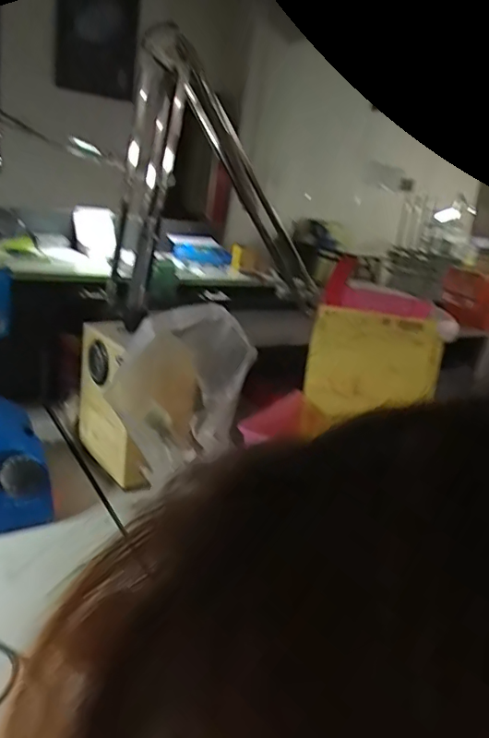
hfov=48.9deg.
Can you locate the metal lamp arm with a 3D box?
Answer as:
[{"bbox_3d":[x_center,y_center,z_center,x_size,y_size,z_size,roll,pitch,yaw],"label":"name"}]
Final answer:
[{"bbox_3d":[-0.026,-0.239,0.733,0.304,0.324,0.061,-3,20,-29],"label":"metal lamp arm"}]

